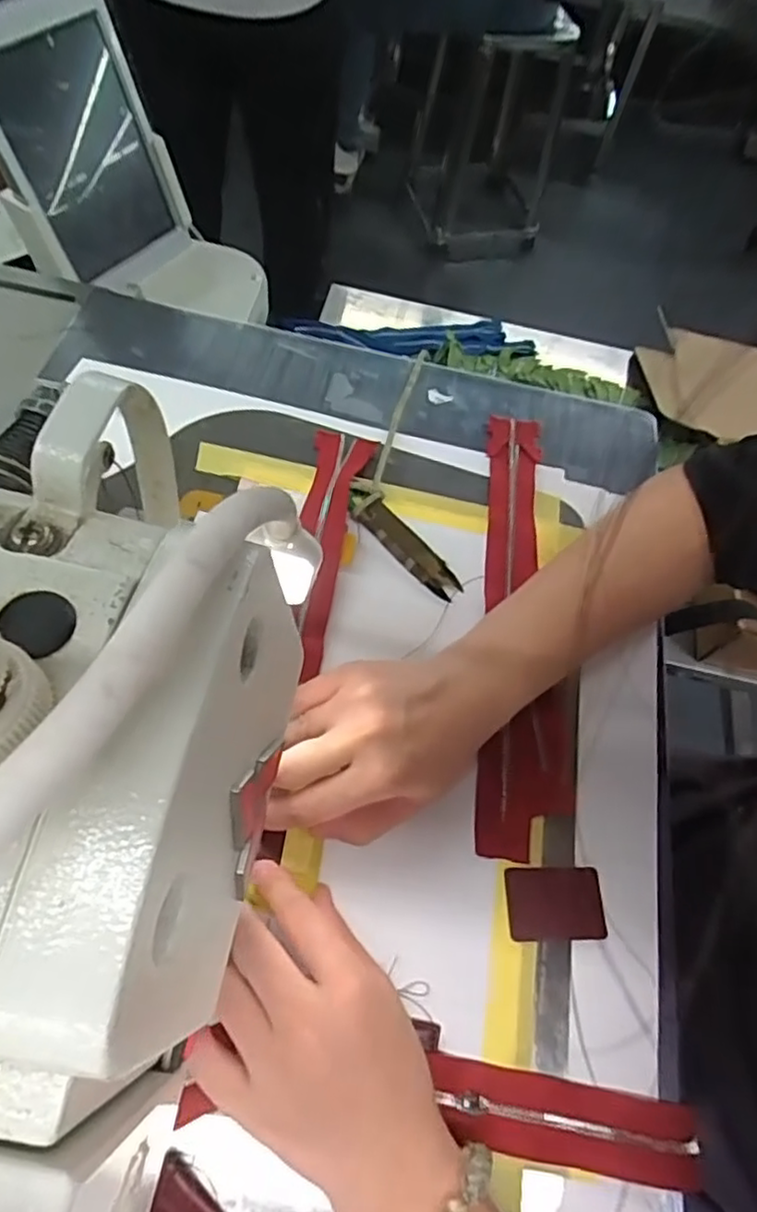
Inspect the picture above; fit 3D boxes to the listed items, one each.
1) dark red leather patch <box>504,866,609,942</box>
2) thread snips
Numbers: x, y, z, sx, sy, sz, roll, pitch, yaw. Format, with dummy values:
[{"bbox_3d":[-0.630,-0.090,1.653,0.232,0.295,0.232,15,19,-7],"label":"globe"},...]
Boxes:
[{"bbox_3d":[0.093,0.156,0.348,0.051,0.004,0.035,2,62,-6],"label":"dark red leather patch"},{"bbox_3d":[0.016,-0.043,0.437,0.024,0.014,0.095,-38,73,-24],"label":"thread snips"}]

